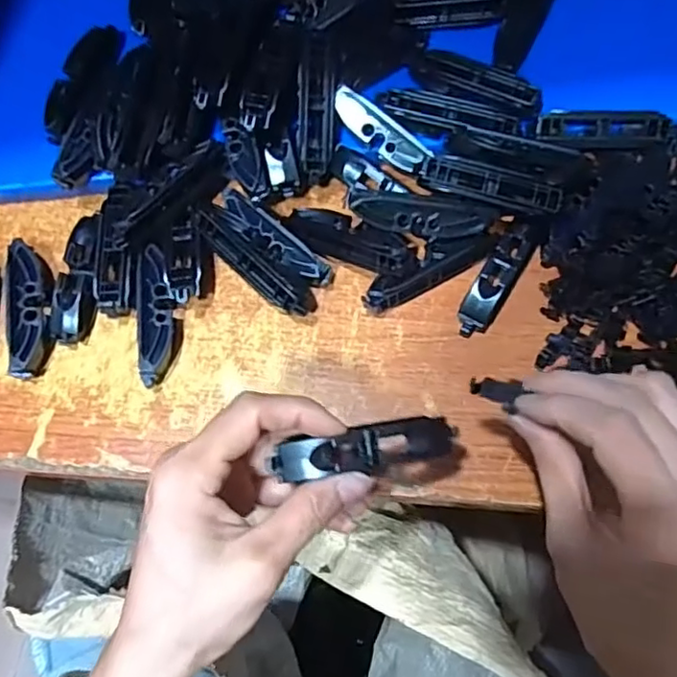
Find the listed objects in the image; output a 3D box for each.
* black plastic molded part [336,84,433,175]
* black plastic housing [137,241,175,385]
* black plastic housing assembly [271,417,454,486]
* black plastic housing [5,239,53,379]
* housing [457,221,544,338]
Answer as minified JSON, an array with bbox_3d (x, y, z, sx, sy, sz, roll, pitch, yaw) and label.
[{"bbox_3d":[0.023,-0.115,0.342,0.063,0.012,0.016,40,78,14],"label":"black plastic molded part"},{"bbox_3d":[-0.098,-0.012,0.336,0.017,0.020,0.075,-5,72,1],"label":"black plastic housing"},{"bbox_3d":[0.012,0.045,0.255,0.078,0.008,0.018,-8,72,-15],"label":"black plastic housing assembly"},{"bbox_3d":[-0.169,-0.018,0.341,0.022,0.018,0.077,-11,72,-1],"label":"black plastic housing"},{"bbox_3d":[0.086,-0.032,0.336,0.019,0.018,0.067,31,76,12],"label":"housing"}]

